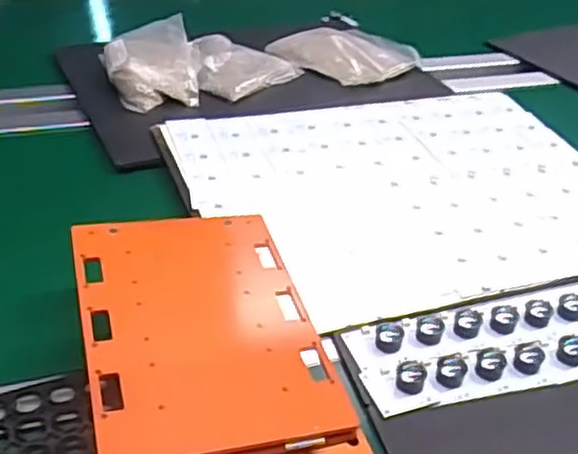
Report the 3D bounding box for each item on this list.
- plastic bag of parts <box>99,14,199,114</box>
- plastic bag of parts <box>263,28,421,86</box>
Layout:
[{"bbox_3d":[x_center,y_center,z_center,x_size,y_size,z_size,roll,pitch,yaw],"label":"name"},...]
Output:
[{"bbox_3d":[-0.181,-0.216,0.927,0.112,0.053,0.163,-7,37,-16],"label":"plastic bag of parts"},{"bbox_3d":[0.075,-0.256,1.035,0.176,0.031,0.159,31,43,32],"label":"plastic bag of parts"}]

